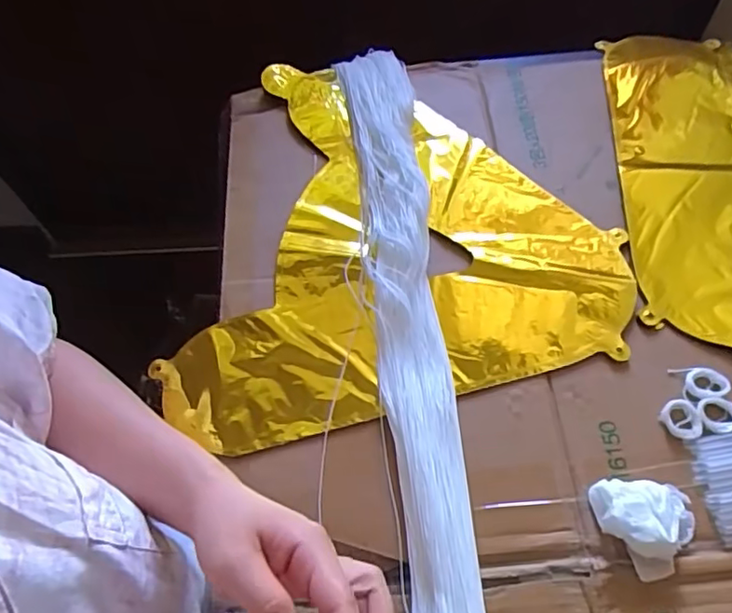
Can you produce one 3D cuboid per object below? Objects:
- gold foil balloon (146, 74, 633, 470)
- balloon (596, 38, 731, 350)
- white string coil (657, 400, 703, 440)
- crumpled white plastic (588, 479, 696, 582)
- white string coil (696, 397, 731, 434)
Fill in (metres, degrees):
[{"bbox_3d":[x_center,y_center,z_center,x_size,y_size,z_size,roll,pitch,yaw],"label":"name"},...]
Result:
[{"bbox_3d":[0.035,-0.036,0.489,0.339,0.014,0.361,14,64,11],"label":"gold foil balloon"},{"bbox_3d":[0.328,-0.103,0.520,0.223,0.018,0.397,-4,62,1],"label":"balloon"},{"bbox_3d":[0.222,0.080,0.420,0.026,0.006,0.027,-2,62,3],"label":"white string coil"},{"bbox_3d":[0.183,0.136,0.378,0.062,0.029,0.062,-2,62,3],"label":"crumpled white plastic"},{"bbox_3d":[0.249,0.076,0.419,0.029,0.004,0.025,-8,62,-1],"label":"white string coil"}]

